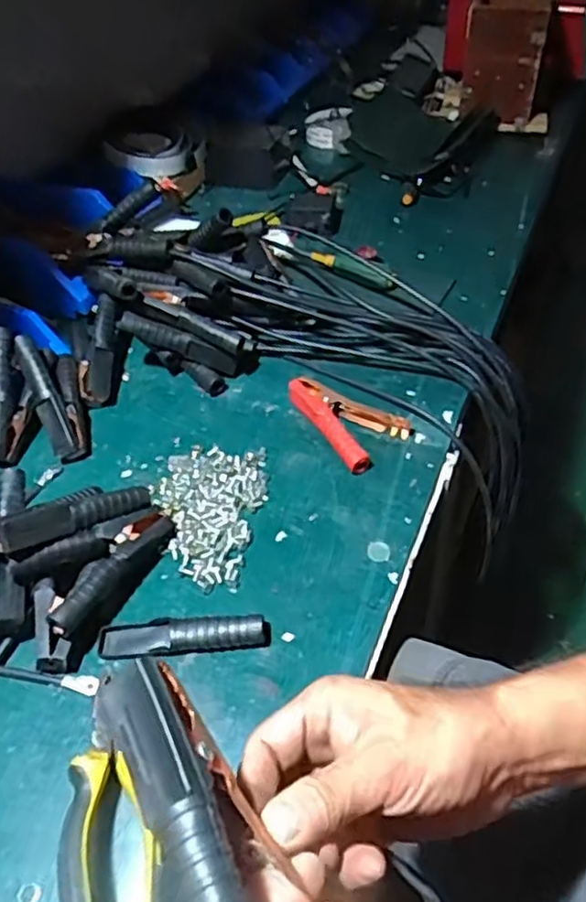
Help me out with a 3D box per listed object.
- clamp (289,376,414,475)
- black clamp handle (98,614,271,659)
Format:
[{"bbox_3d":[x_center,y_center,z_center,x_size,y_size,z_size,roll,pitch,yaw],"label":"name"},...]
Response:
[{"bbox_3d":[0.063,-0.040,0.717,0.086,0.026,0.138,-26,51,-20],"label":"clamp"},{"bbox_3d":[-0.090,0.153,0.550,0.140,0.018,0.031,-1,47,2],"label":"black clamp handle"}]

